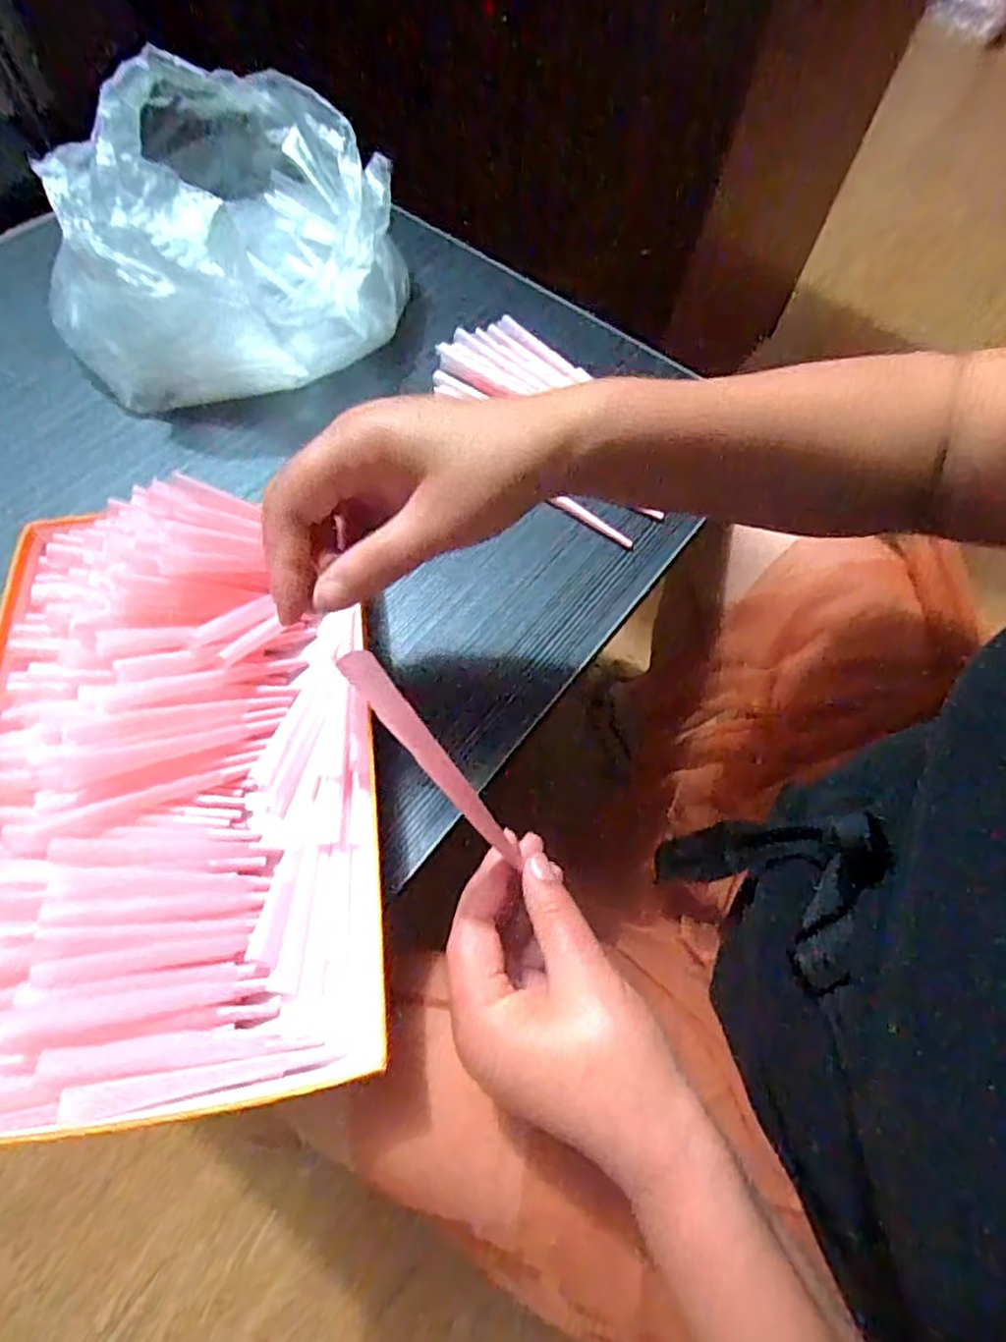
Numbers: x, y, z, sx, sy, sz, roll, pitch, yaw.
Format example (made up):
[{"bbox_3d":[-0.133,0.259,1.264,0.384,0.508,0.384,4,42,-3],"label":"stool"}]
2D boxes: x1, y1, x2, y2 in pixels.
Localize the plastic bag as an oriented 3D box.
[{"bbox_3d":[-0.187,-0.316,0.473,0.219,0.116,0.248,11,65,2],"label":"plastic bag"}]

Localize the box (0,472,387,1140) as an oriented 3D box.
[{"bbox_3d":[-0.162,0.049,0.335,0.182,0.064,0.292,-6,66,-6],"label":"box"}]

